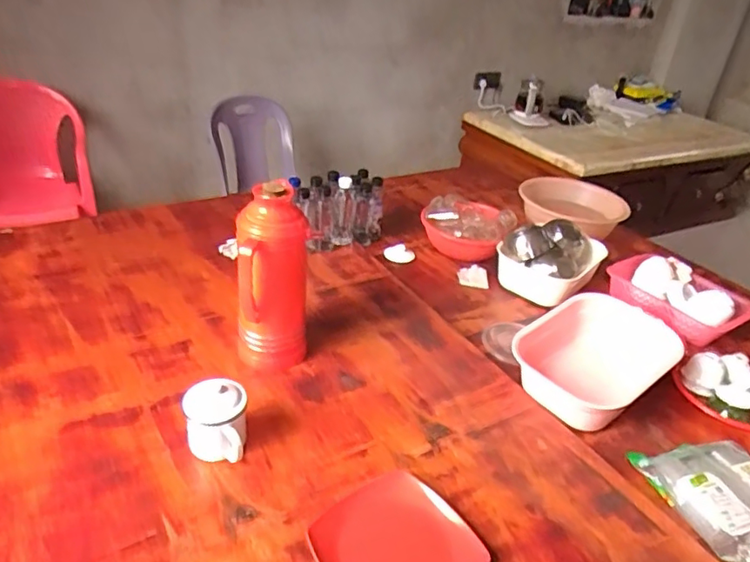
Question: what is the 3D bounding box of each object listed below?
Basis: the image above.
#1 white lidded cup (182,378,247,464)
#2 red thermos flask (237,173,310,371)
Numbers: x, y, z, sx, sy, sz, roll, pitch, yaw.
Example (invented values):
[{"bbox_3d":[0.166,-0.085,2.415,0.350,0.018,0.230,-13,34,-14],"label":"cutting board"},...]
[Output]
[{"bbox_3d":[-0.254,0.220,0.903,0.095,0.110,0.084,1,30,-10],"label":"white lidded cup"},{"bbox_3d":[-0.187,0.005,1.040,0.122,0.342,0.104,1,30,-10],"label":"red thermos flask"}]

